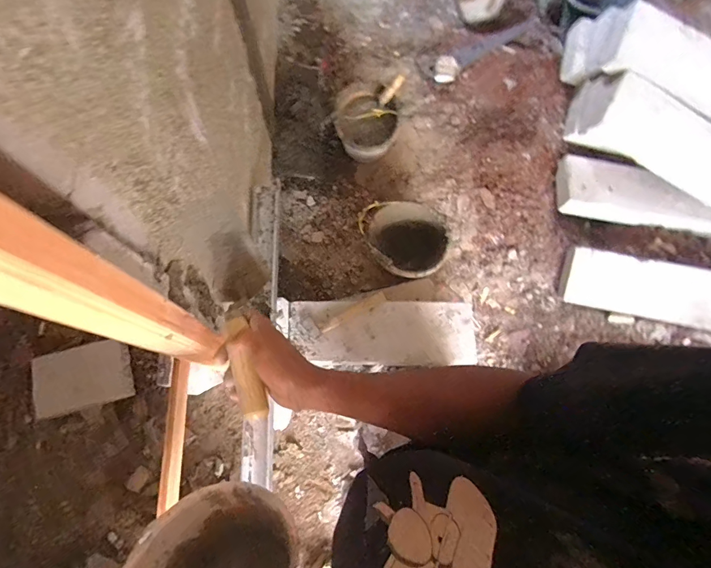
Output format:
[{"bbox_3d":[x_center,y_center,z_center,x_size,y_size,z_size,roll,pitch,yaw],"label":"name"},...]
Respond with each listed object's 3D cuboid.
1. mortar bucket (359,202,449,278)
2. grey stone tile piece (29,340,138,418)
[{"bbox_3d":[0.183,-0.149,1.441,0.291,0.193,0.282,0,72,-1],"label":"mortar bucket"},{"bbox_3d":[-0.919,0.315,1.307,0.302,0.031,0.202,-14,98,-8],"label":"grey stone tile piece"}]

